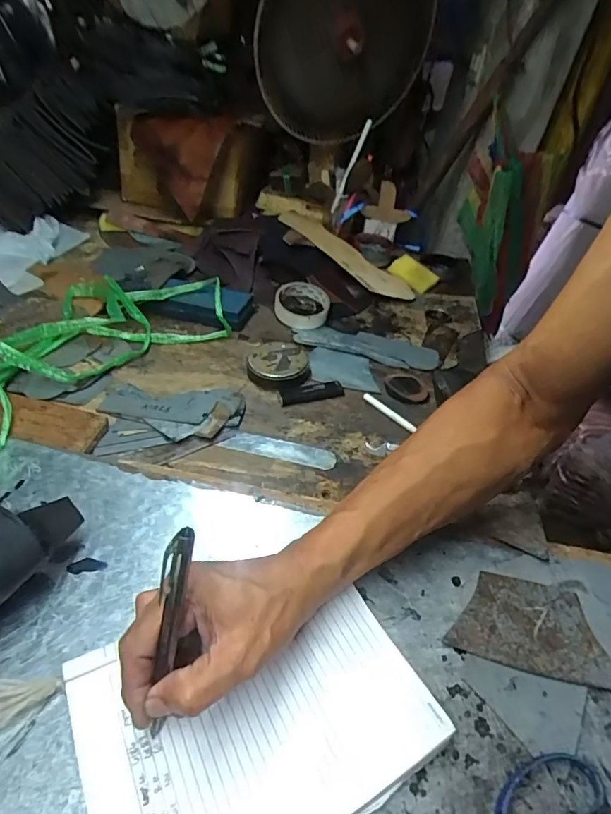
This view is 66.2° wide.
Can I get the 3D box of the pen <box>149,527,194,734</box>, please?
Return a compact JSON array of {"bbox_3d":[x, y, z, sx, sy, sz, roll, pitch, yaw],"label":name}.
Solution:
[{"bbox_3d":[-0.077,0.128,0.263,0.013,0.134,0.012,15,16,12],"label":"pen"}]

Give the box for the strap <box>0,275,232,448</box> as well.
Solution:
[{"bbox_3d":[-0.278,-0.105,0.600,0.227,0.043,0.393,29,45,22],"label":"strap"}]

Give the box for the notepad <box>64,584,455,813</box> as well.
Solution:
[{"bbox_3d":[-0.030,0.185,0.286,0.197,0.016,0.139,-14,43,-21],"label":"notepad"}]

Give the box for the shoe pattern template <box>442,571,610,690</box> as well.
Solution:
[{"bbox_3d":[0.162,0.156,0.336,0.108,0.004,0.065,10,43,12],"label":"shoe pattern template"}]

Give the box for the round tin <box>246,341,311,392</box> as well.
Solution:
[{"bbox_3d":[-0.034,-0.050,0.593,0.076,0.029,0.077,3,40,-2],"label":"round tin"}]

